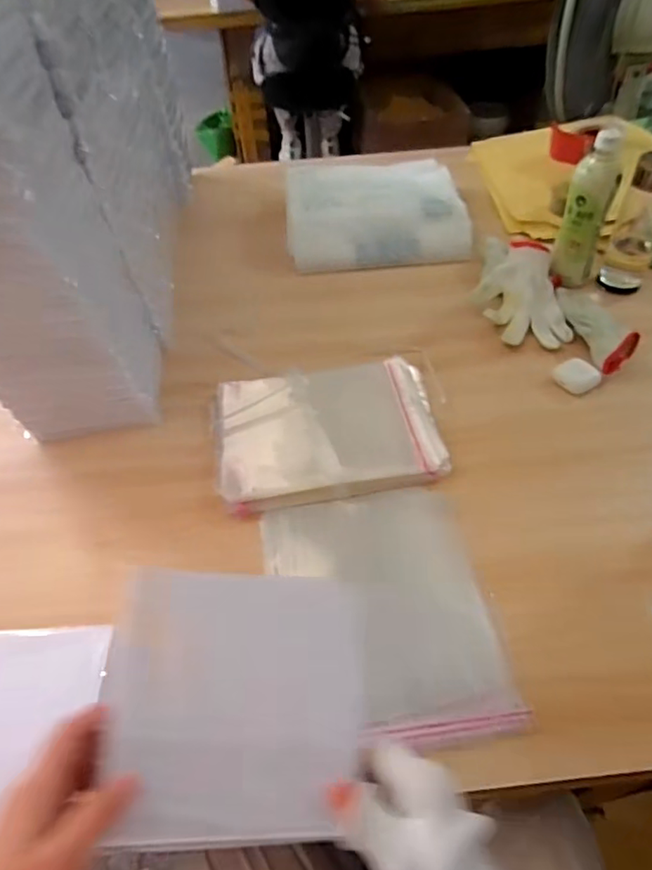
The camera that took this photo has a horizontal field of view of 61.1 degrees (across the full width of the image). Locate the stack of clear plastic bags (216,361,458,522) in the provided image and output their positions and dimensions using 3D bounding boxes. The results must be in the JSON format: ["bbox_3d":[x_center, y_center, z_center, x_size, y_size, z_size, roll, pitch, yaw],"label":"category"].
[{"bbox_3d":[0.000,-0.011,0.672,0.264,0.020,0.197,-8,48,-4],"label":"stack of clear plastic bags"}]

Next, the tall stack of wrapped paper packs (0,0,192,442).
[{"bbox_3d":[-0.339,-0.385,0.747,0.179,0.410,0.715,-5,48,-2],"label":"tall stack of wrapped paper packs"}]

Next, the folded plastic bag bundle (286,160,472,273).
[{"bbox_3d":[0.083,-0.401,0.983,0.306,0.064,0.290,-4,48,0],"label":"folded plastic bag bundle"}]

